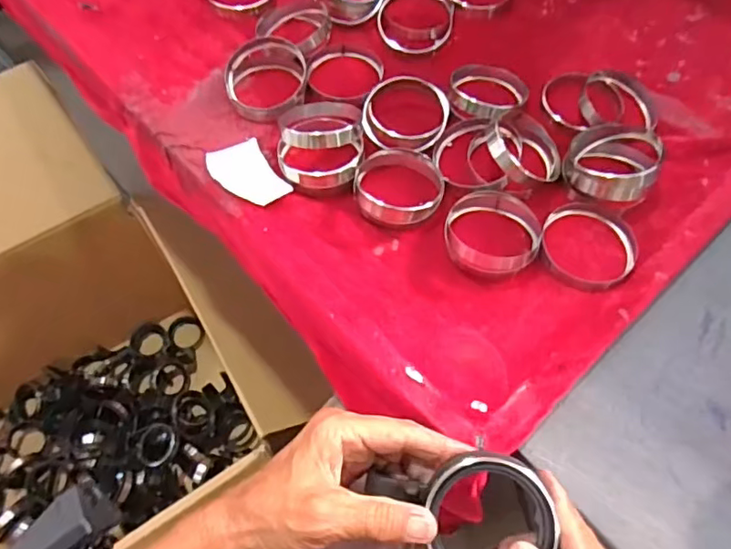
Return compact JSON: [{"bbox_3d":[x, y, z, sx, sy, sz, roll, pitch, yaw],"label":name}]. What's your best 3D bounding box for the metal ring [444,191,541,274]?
[{"bbox_3d":[0.098,-0.034,0.437,0.072,0.021,0.065,9,63,4],"label":"metal ring"}]

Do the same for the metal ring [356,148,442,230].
[{"bbox_3d":[0.028,-0.069,0.445,0.069,0.021,0.058,-5,63,-3],"label":"metal ring"}]

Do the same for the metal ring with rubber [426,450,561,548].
[{"bbox_3d":[0.068,0.134,0.307,0.067,0.015,0.072,2,63,1],"label":"metal ring with rubber"}]

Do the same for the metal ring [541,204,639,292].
[{"bbox_3d":[0.172,-0.021,0.435,0.075,0.016,0.065,15,64,8],"label":"metal ring"}]

